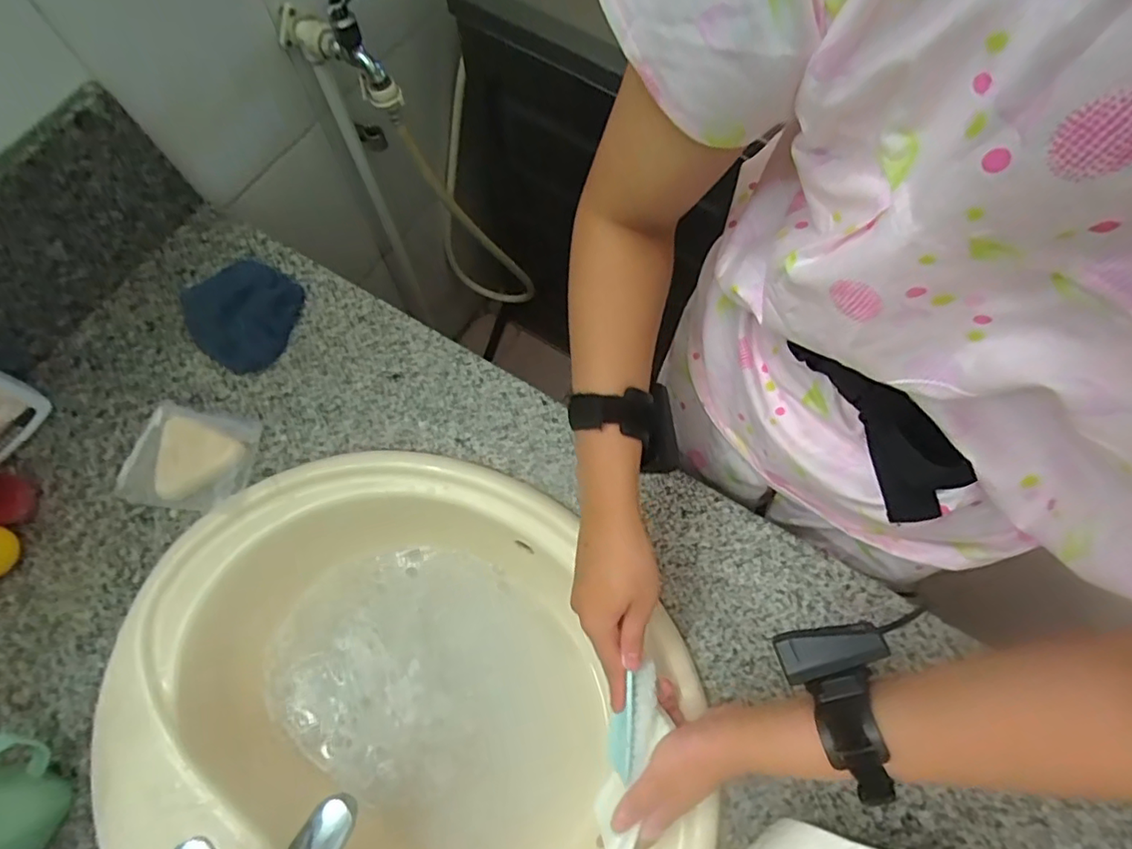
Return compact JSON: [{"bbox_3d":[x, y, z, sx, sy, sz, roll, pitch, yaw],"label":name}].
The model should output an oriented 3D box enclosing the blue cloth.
[{"bbox_3d":[-0.345,-0.126,0.606,0.125,0.032,0.112,41,74,12],"label":"blue cloth"}]

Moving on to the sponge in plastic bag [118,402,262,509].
[{"bbox_3d":[-0.365,0.032,0.559,0.104,0.030,0.096,9,70,1],"label":"sponge in plastic bag"}]

